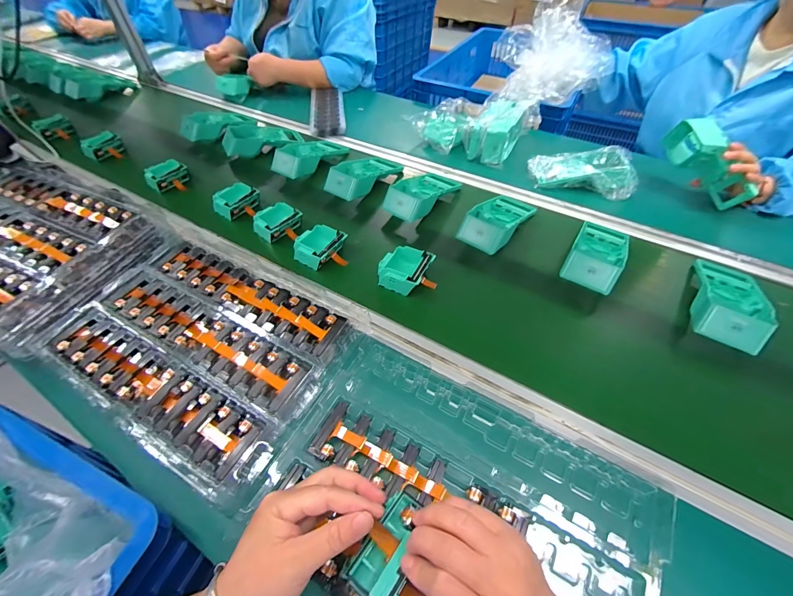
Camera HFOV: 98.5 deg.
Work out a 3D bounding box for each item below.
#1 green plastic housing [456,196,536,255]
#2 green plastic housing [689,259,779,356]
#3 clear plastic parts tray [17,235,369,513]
[{"bbox_3d":[0.192,-0.148,0.638,0.093,0.056,0.184,30,57,23],"label":"green plastic housing"},{"bbox_3d":[0.507,-0.005,0.517,0.088,0.047,0.180,27,56,21],"label":"green plastic housing"},{"bbox_3d":[-0.278,0.054,0.461,0.389,0.025,0.263,21,54,17],"label":"clear plastic parts tray"}]

